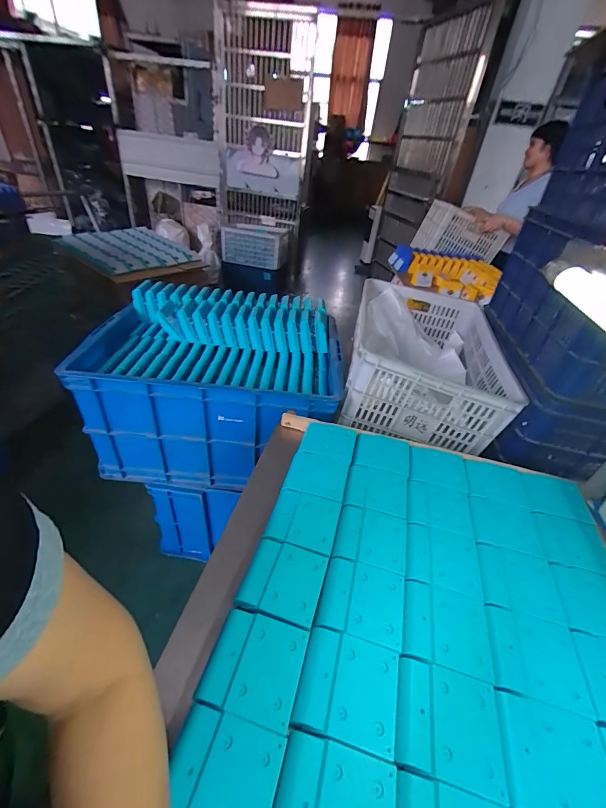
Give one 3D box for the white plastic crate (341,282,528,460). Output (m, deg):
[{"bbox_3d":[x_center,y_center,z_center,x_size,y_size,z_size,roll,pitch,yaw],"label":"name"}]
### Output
[{"bbox_3d":[0.377,-0.157,1.102,0.419,0.232,0.625,12,37,6],"label":"white plastic crate"}]

